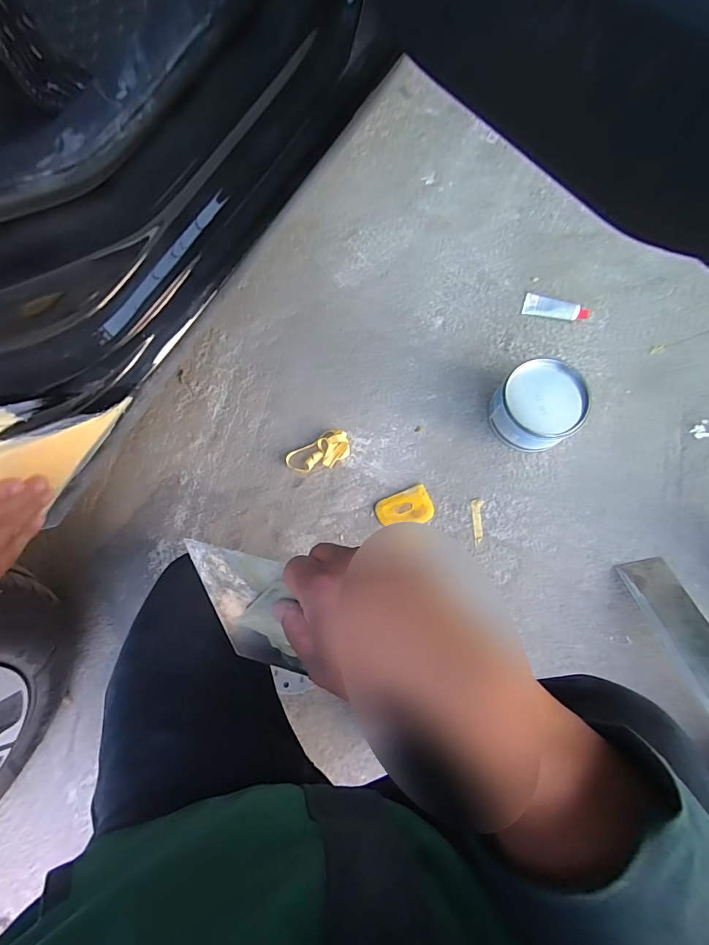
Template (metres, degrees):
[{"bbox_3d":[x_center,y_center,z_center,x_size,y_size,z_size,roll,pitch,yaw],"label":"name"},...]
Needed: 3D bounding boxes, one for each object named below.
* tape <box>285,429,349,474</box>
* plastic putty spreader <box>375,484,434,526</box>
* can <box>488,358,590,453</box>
[{"bbox_3d":[-0.066,-0.036,0.781,0.120,0.021,0.063,-33,80,-5],"label":"tape"},{"bbox_3d":[0.094,0.068,0.761,0.103,0.015,0.064,-21,79,-3],"label":"plastic putty spreader"},{"bbox_3d":[0.333,-0.120,0.751,0.141,0.093,0.143,0,78,1],"label":"can"}]

